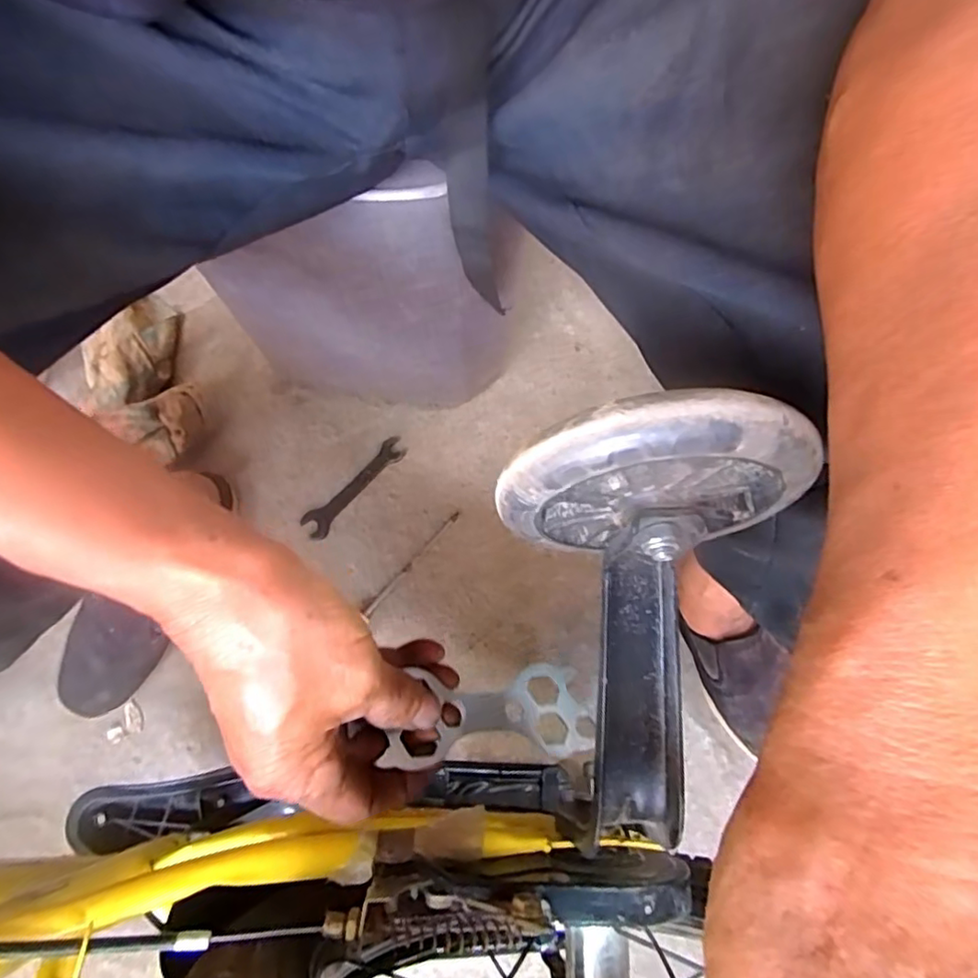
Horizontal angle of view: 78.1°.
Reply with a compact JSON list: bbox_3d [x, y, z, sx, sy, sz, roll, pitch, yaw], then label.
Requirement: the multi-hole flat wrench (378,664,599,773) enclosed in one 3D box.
[{"bbox_3d":[0.002,0.107,0.288,0.100,0.007,0.044,3,51,-16],"label":"multi-hole flat wrench"}]

